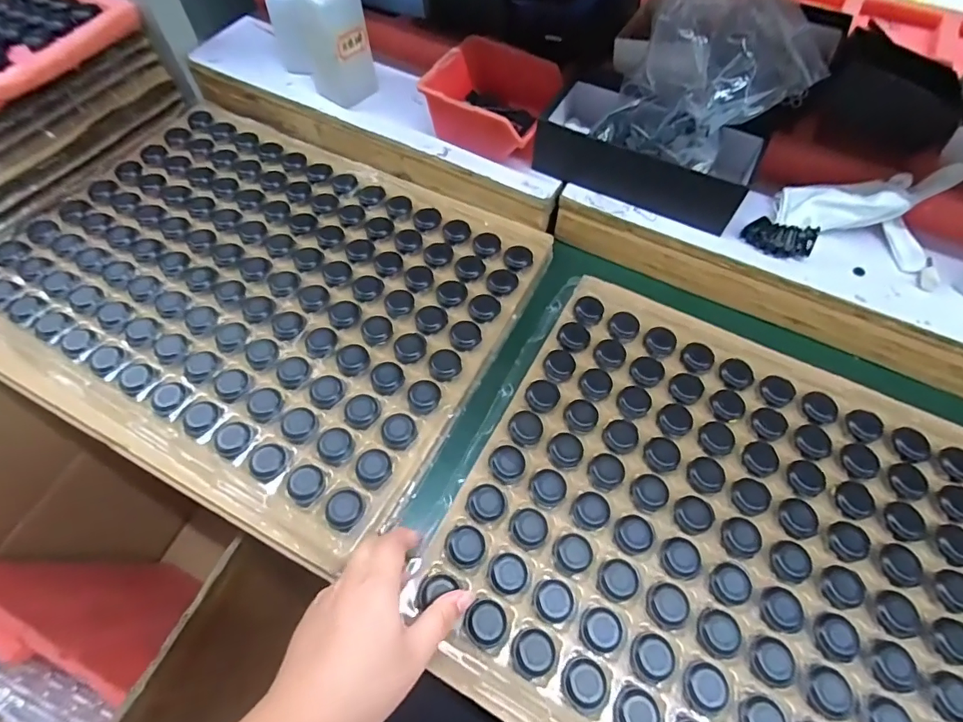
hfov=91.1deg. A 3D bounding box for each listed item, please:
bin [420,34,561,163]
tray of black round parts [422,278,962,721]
[{"bbox_3d":[0.015,-0.276,0.507,0.125,0.061,0.107,24,63,14],"label":"bin"},{"bbox_3d":[0.234,0.152,0.359,0.488,0.025,0.372,27,63,12],"label":"tray of black round parts"}]

